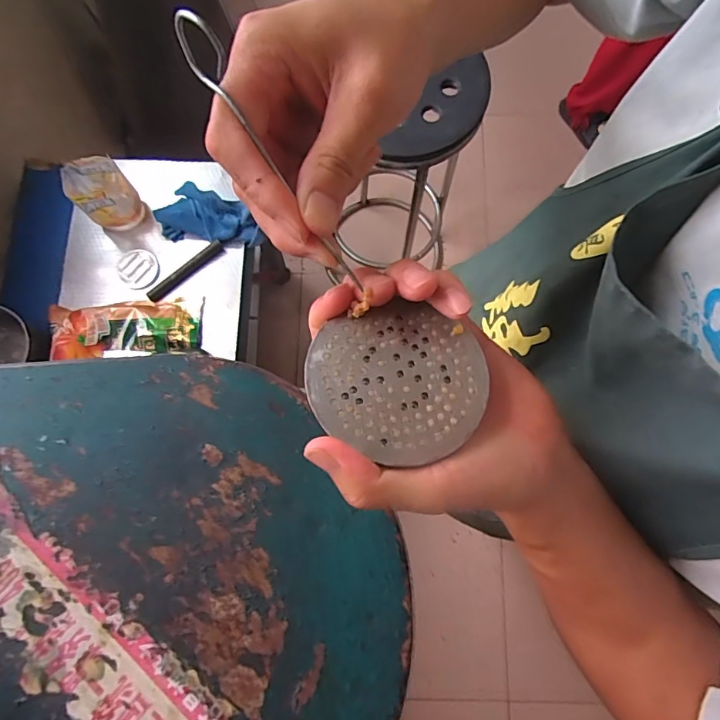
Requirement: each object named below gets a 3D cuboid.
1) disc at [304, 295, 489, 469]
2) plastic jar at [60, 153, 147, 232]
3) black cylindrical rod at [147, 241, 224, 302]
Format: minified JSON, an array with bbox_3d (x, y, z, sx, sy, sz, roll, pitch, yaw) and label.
[{"bbox_3d":[0.018,0.009,0.226,0.080,0.013,0.072,-21,78,-5],"label":"disc"},{"bbox_3d":[-0.522,-0.336,1.014,0.108,0.136,0.112,0,77,0],"label":"plastic jar"},{"bbox_3d":[-0.360,-0.184,1.009,0.180,0.020,0.023,-39,80,-9],"label":"black cylindrical rod"}]

